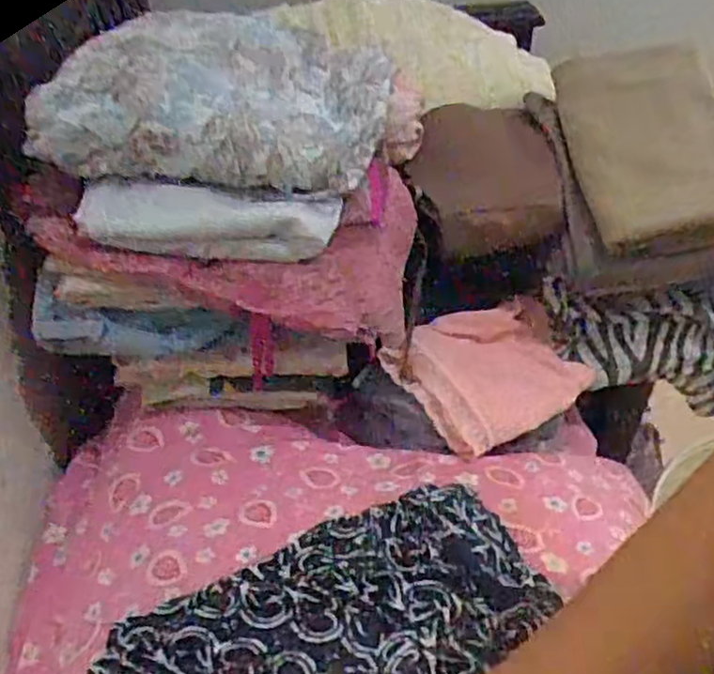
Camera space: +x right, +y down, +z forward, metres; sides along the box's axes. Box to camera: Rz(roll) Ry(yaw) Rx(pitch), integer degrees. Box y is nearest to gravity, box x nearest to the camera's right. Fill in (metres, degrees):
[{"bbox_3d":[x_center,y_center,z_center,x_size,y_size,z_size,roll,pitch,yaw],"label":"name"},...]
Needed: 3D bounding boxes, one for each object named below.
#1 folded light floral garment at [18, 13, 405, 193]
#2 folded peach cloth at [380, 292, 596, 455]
[{"bbox_3d":[-0.101,-0.212,0.603,0.258,0.079,0.226,1,43,3],"label":"folded light floral garment"},{"bbox_3d":[0.116,0.027,0.636,0.154,0.042,0.117,-25,48,-23],"label":"folded peach cloth"}]

